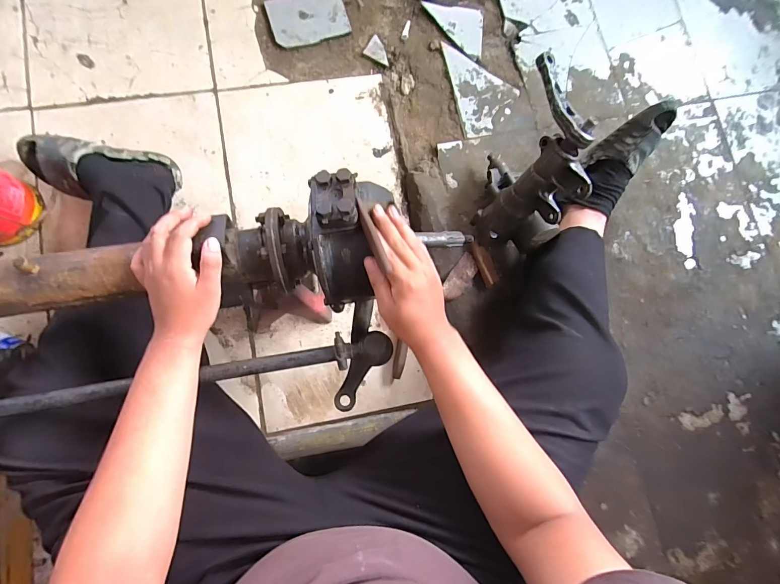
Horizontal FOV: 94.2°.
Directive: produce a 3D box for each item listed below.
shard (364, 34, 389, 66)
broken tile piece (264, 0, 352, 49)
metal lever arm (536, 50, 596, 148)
[{"bbox_3d":[-0.025,-0.605,0.905,0.066,0.009,0.053,30,81,-1],"label":"shard"},{"bbox_3d":[-0.202,-0.680,0.896,0.185,0.014,0.135,-17,85,-7],"label":"broken tile piece"},{"bbox_3d":[0.288,-0.320,0.598,0.035,0.033,0.171,-19,85,-8],"label":"metal lever arm"}]

